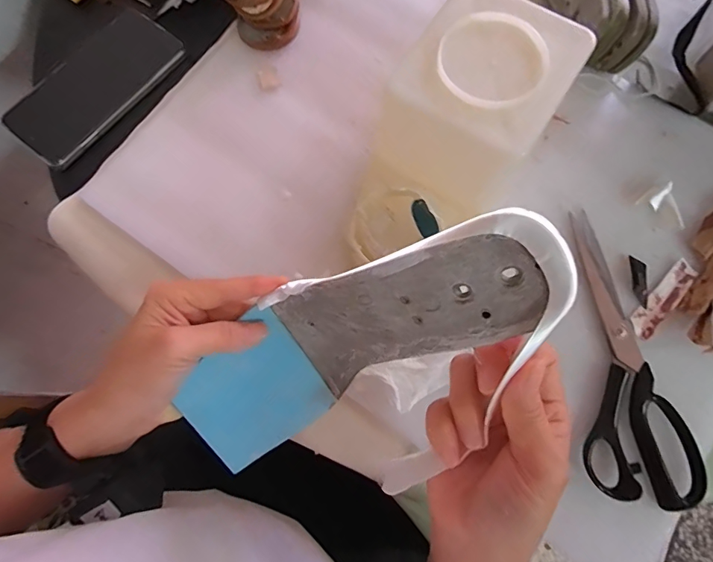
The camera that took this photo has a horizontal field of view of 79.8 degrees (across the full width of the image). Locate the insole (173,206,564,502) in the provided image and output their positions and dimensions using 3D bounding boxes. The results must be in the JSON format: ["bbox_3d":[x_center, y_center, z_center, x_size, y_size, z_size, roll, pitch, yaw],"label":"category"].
[{"bbox_3d":[-0.001,0.051,0.230,0.240,0.071,0.123,-33,71,36],"label":"insole"}]

